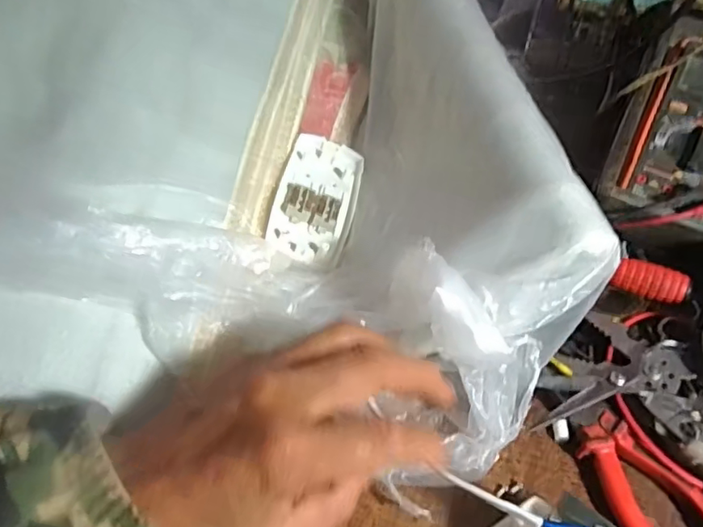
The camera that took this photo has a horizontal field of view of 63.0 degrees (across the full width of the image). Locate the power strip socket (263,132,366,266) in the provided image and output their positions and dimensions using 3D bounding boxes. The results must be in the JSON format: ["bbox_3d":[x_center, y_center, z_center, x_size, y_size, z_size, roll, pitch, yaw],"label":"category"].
[{"bbox_3d":[-0.025,-0.042,0.401,0.054,0.022,0.112,23,51,-11],"label":"power strip socket"}]

